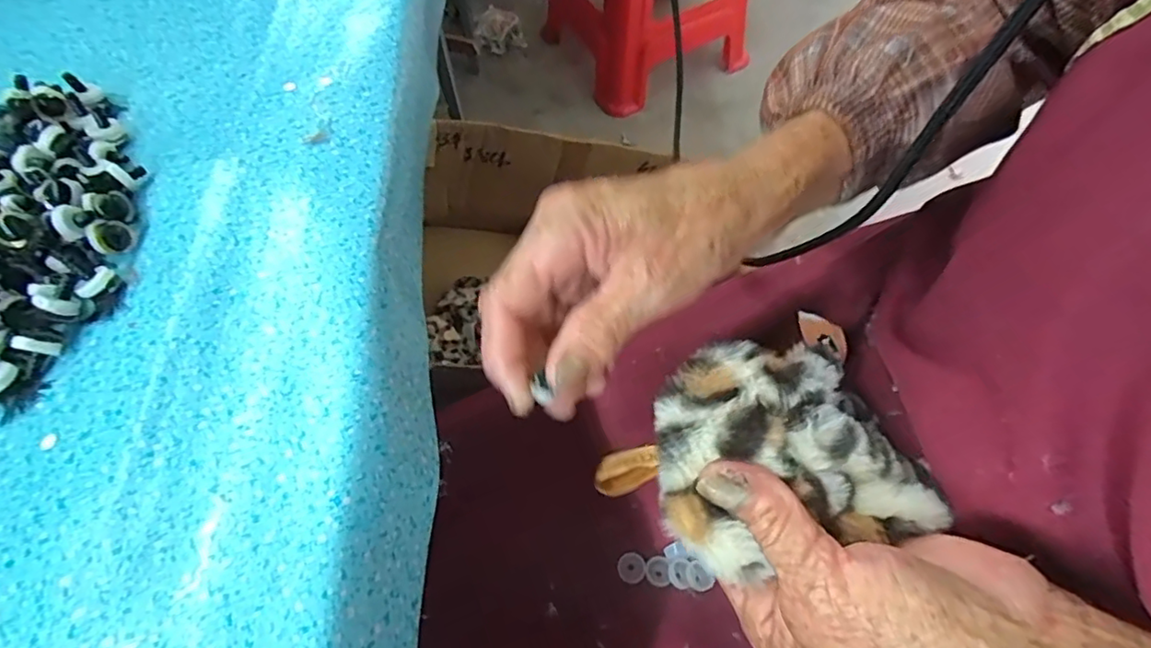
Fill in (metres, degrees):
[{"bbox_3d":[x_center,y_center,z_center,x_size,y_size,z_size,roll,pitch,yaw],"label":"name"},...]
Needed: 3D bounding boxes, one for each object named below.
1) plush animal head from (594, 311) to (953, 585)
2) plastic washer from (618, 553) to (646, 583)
[{"bbox_3d":[0.072,0.050,0.229,0.113,0.037,0.089,-18,63,-11],"label":"plush animal head"},{"bbox_3d":[0.034,0.146,0.352,0.017,0.005,0.017,-1,61,1],"label":"plastic washer"}]

